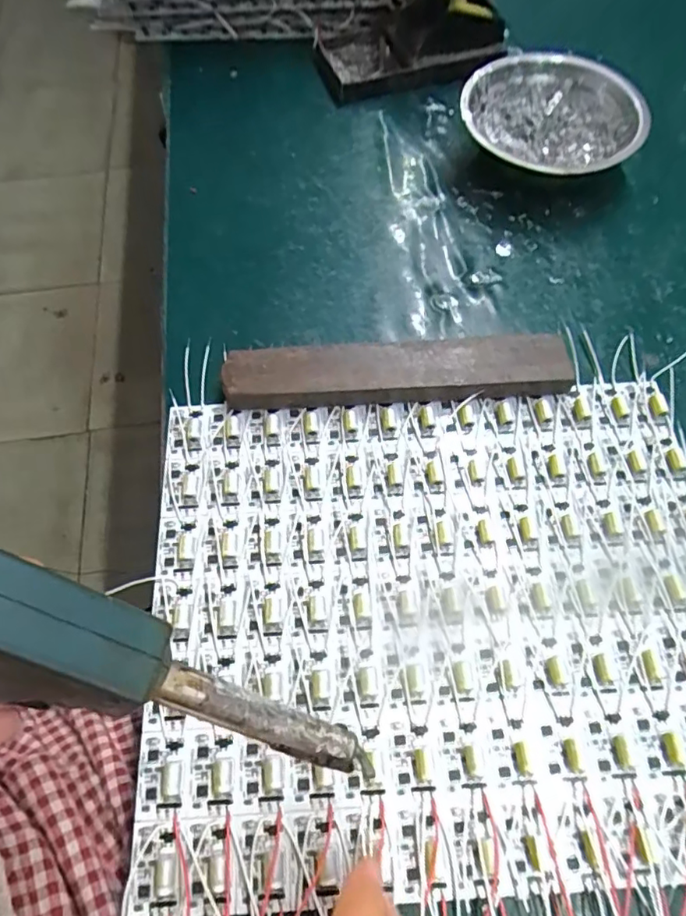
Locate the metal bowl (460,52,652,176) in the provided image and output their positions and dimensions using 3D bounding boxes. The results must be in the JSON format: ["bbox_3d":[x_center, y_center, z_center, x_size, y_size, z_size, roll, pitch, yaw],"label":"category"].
[{"bbox_3d":[0.145,-0.233,0.398,0.118,0.041,0.117,0,65,0],"label":"metal bowl"}]

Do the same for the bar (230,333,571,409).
[{"bbox_3d":[0.031,-0.050,0.329,0.196,0.018,0.037,-2,65,0],"label":"bar"}]

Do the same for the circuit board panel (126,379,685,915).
[{"bbox_3d":[0.049,0.073,0.279,0.283,0.008,0.233,-3,65,-1],"label":"circuit board panel"}]

